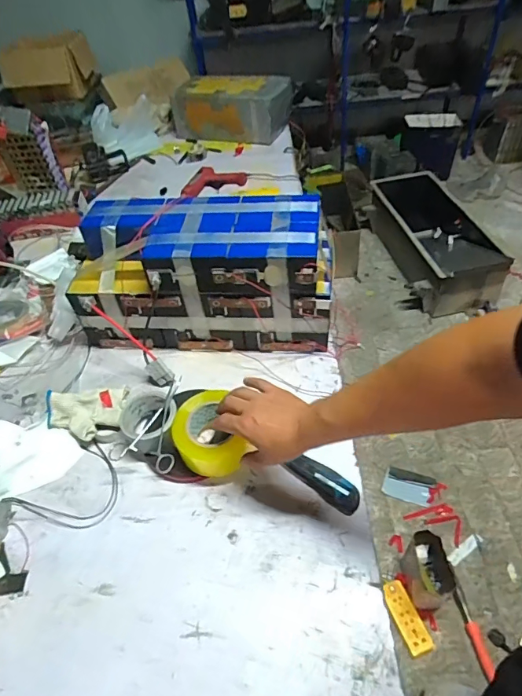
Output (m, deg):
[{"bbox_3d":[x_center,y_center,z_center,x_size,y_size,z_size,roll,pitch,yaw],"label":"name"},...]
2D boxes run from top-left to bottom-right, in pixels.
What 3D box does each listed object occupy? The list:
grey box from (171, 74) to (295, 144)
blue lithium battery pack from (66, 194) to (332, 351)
[{"bbox_3d":[-0.109,-0.855,1.569,0.387,0.147,0.242,18,53,21],"label":"grey box"},{"bbox_3d":[-0.113,-0.147,0.876,0.495,0.221,0.208,0,48,7],"label":"blue lithium battery pack"}]

